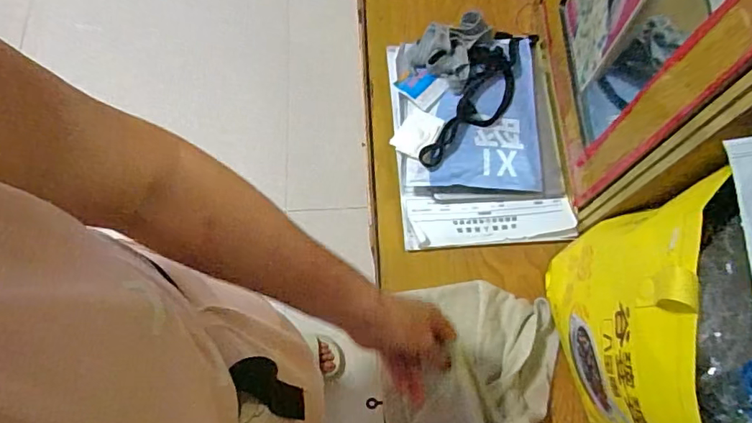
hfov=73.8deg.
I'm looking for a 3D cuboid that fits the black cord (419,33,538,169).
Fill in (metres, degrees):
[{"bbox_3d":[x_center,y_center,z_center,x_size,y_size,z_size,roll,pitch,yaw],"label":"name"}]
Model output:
[{"bbox_3d":[0.137,-0.150,0.651,0.073,0.012,0.236,24,73,8],"label":"black cord"}]

